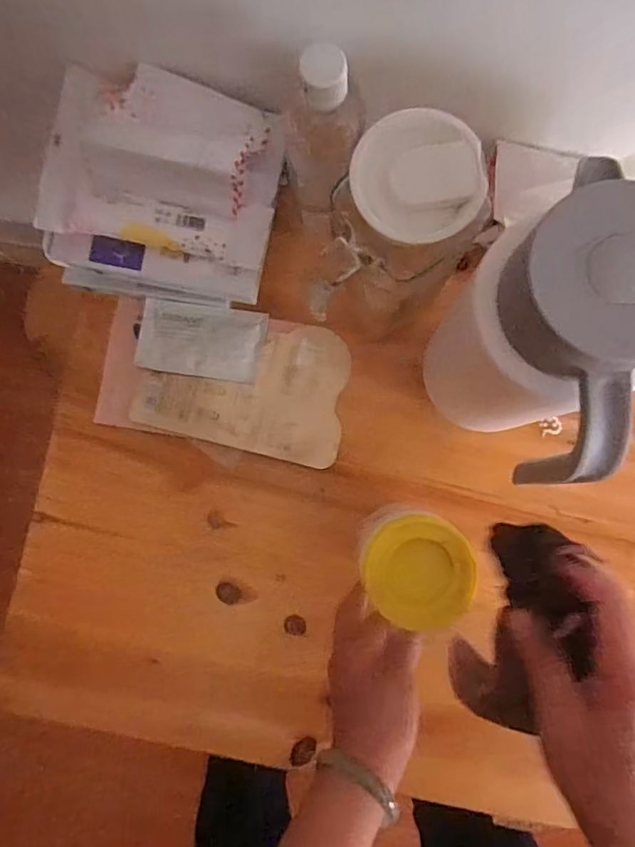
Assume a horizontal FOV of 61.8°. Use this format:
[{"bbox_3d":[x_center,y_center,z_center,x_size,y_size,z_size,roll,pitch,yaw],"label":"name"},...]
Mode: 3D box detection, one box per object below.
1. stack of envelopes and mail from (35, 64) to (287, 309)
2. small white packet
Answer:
[{"bbox_3d":[-0.129,-0.198,0.454,0.192,0.126,0.160,12,86,4],"label":"stack of envelopes and mail"},{"bbox_3d":[-0.111,-0.080,0.510,0.118,0.008,0.068,7,86,3],"label":"small white packet"}]

